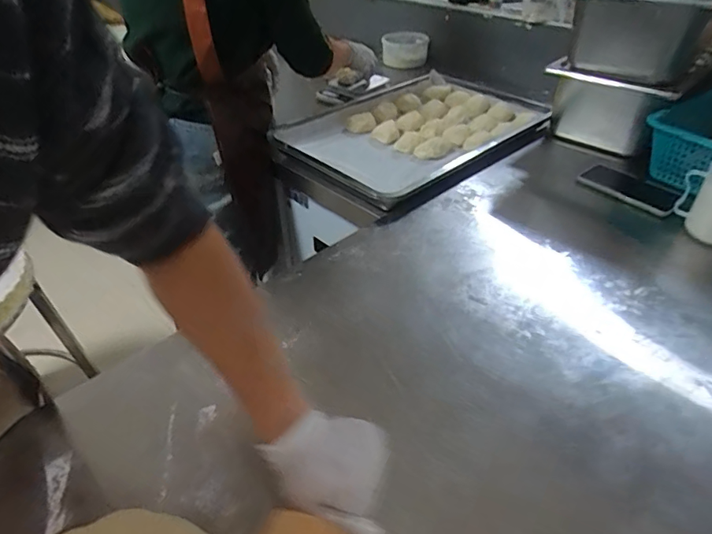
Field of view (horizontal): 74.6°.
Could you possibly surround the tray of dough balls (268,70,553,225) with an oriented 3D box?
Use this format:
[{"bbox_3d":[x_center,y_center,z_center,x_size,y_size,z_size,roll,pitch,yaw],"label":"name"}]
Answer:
[{"bbox_3d":[0.122,-0.329,1.085,0.568,0.052,0.505,-29,46,-30],"label":"tray of dough balls"}]

